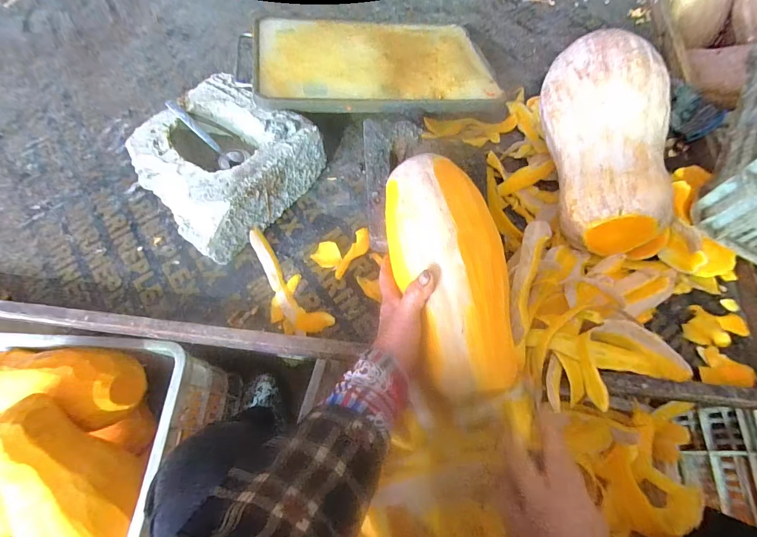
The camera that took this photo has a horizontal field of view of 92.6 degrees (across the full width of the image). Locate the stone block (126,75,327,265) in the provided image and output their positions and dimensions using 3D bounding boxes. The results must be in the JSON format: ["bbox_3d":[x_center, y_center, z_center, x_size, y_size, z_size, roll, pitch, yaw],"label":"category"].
[{"bbox_3d":[-0.252,-0.179,0.611,0.249,0.125,0.256,40,72,19],"label":"stone block"}]

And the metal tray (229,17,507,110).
[{"bbox_3d":[-0.010,-0.403,0.696,0.465,0.022,0.313,-8,57,-12],"label":"metal tray"}]

